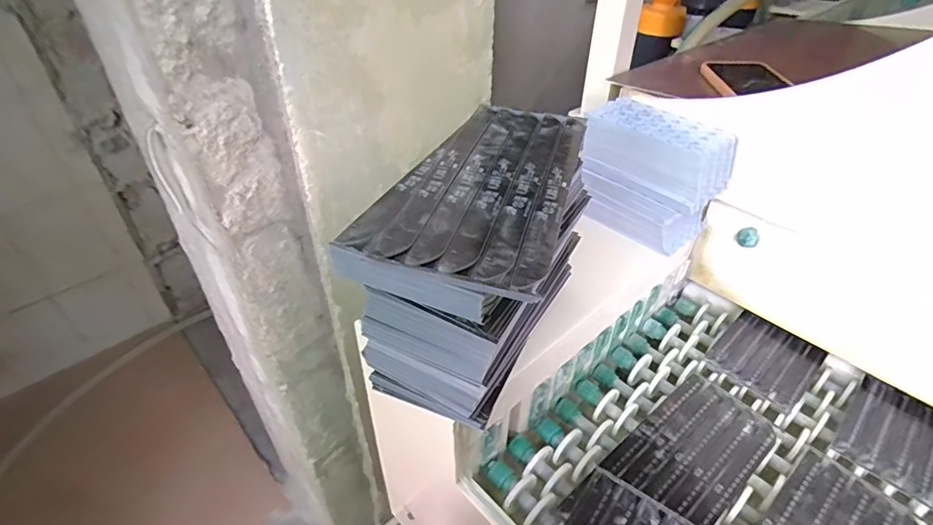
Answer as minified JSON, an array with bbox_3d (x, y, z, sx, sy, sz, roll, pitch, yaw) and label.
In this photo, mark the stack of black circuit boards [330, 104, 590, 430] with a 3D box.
[{"bbox_3d":[0.015,-0.001,0.392,0.122,0.159,0.231,16,41,16],"label":"stack of black circuit boards"}]

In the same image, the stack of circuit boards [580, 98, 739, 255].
[{"bbox_3d":[0.214,-0.105,0.575,0.095,0.119,0.154,-28,48,-33],"label":"stack of circuit boards"}]

